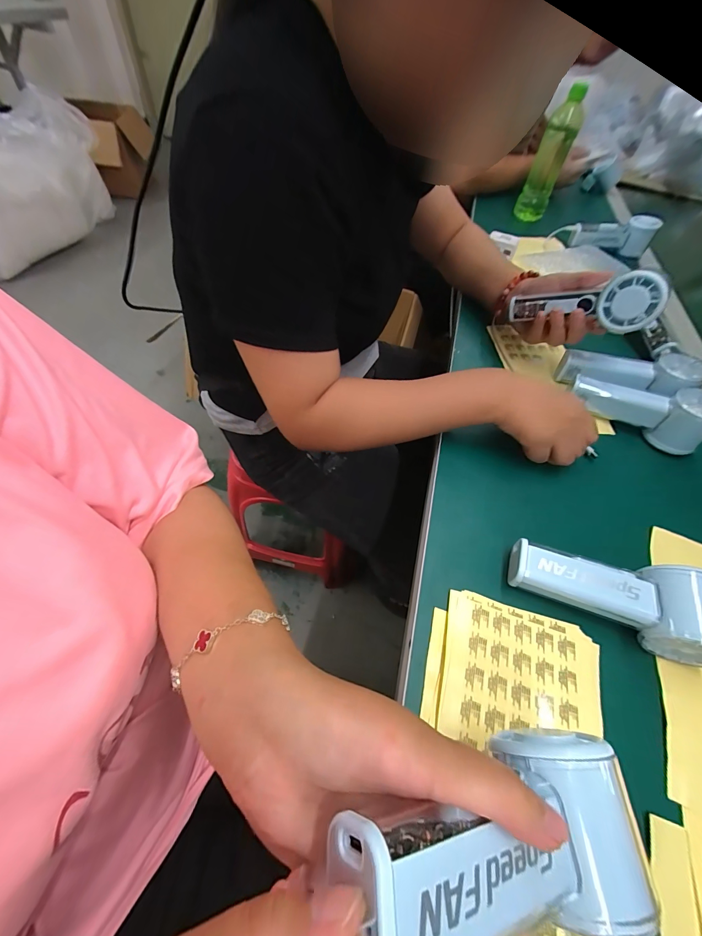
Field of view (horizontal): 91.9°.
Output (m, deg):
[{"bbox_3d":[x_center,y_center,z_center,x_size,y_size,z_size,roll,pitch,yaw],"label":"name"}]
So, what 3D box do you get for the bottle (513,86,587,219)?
[{"bbox_3d":[0.408,-0.629,0.700,0.061,0.210,0.069,22,56,10],"label":"bottle"}]

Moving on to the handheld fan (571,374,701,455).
[{"bbox_3d":[0.342,-0.077,0.403,0.149,0.063,0.050,28,58,14],"label":"handheld fan"}]

